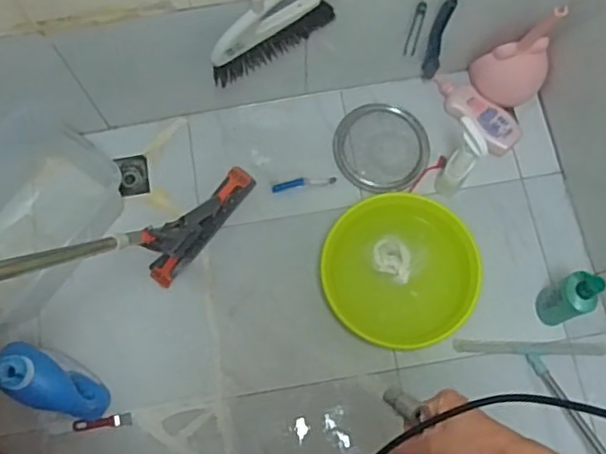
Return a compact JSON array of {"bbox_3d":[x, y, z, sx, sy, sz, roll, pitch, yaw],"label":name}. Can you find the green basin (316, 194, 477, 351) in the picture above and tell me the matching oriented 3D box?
[{"bbox_3d":[0.226,0.107,1.500,0.343,0.144,0.342,0,74,0],"label":"green basin"}]

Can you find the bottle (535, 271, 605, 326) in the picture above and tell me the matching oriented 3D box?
[{"bbox_3d":[0.607,0.161,1.435,0.066,0.268,0.099,-23,75,-6],"label":"bottle"}]

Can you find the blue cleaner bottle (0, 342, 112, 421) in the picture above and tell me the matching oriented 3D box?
[{"bbox_3d":[-0.510,0.340,1.332,0.085,0.334,0.092,23,74,33],"label":"blue cleaner bottle"}]

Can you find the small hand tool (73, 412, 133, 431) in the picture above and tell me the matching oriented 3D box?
[{"bbox_3d":[-0.468,0.458,1.467,0.134,0.013,0.031,-10,74,-2],"label":"small hand tool"}]

